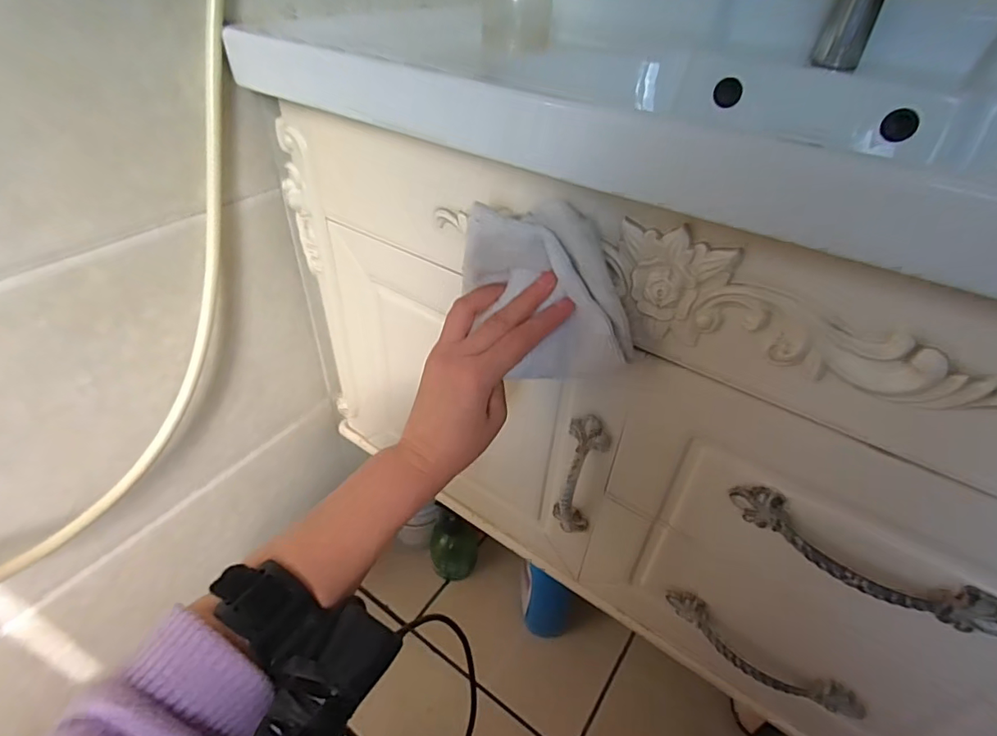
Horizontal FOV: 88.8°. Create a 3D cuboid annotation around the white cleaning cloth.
[{"bbox_3d":[0.033,-0.051,0.335,0.116,0.106,0.051,13,42,11],"label":"white cleaning cloth"}]

